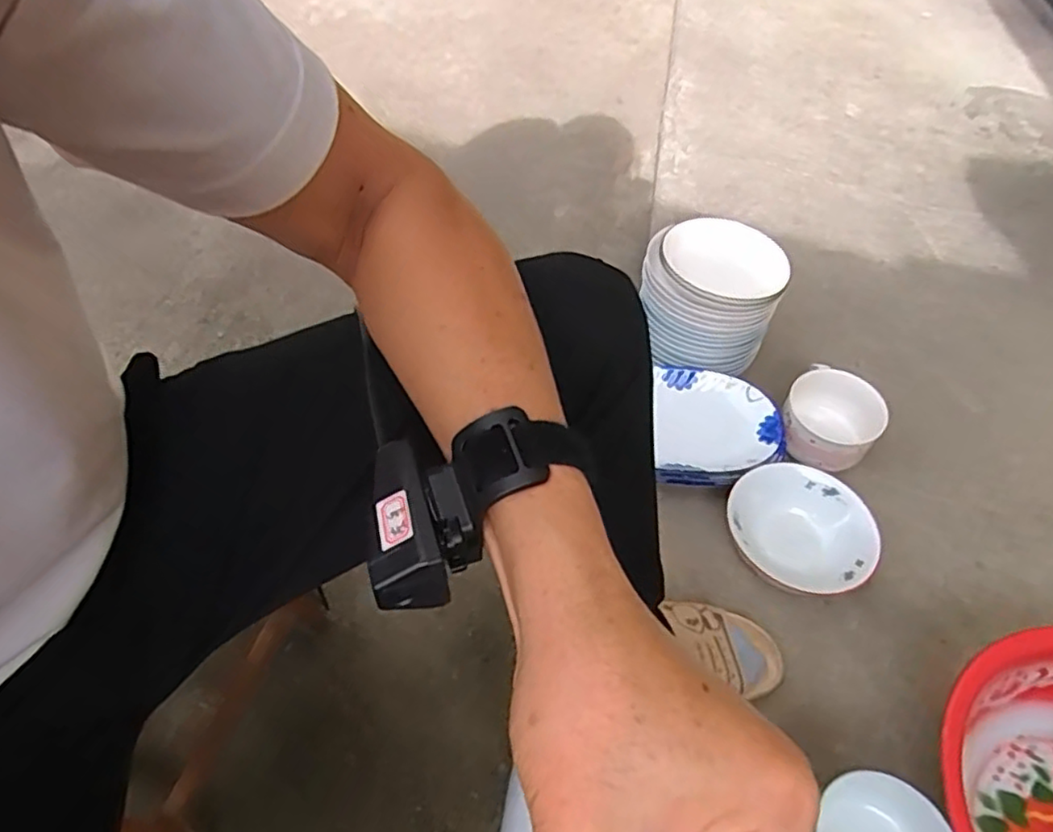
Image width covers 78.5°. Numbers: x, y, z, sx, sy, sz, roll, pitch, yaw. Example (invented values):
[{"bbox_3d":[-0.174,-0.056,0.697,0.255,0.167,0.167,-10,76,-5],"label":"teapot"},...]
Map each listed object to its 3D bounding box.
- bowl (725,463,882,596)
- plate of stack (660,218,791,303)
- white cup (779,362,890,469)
[{"bbox_3d":[0.342,0.148,0.818,0.174,0.061,0.161,1,51,-2],"label":"bowl"},{"bbox_3d":[0.278,-0.228,0.905,0.161,0.022,0.178,0,51,-1],"label":"plate of stack"},{"bbox_3d":[0.424,0.007,0.904,0.124,0.076,0.127,0,51,-1],"label":"white cup"}]

